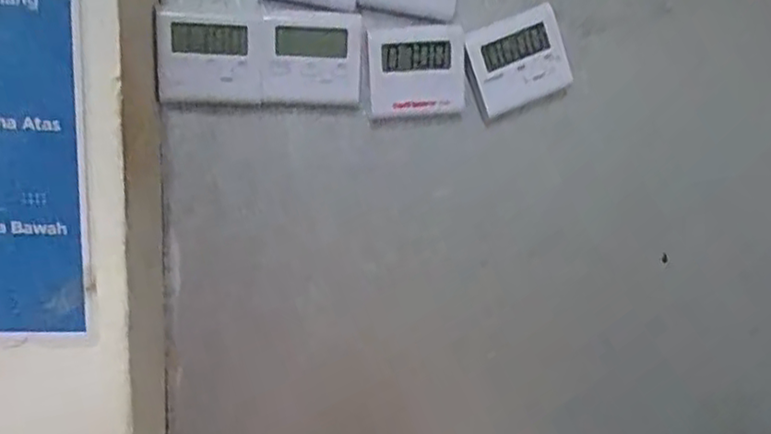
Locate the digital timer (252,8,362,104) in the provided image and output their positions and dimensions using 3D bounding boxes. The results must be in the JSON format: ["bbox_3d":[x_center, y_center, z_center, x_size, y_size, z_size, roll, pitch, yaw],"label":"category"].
[{"bbox_3d":[-0.044,-0.091,0.383,0.059,0.050,0.014,1,12,-9],"label":"digital timer"}]

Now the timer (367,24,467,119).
[{"bbox_3d":[0.019,-0.085,0.392,0.059,0.051,0.008,1,12,-9],"label":"timer"}]

